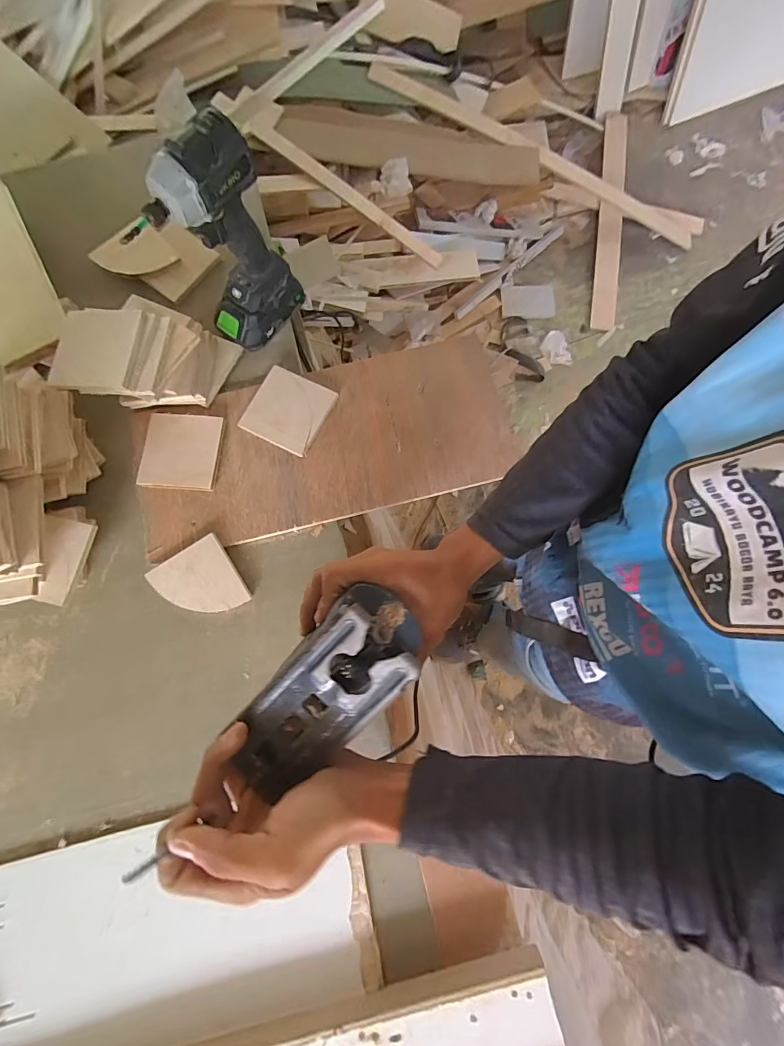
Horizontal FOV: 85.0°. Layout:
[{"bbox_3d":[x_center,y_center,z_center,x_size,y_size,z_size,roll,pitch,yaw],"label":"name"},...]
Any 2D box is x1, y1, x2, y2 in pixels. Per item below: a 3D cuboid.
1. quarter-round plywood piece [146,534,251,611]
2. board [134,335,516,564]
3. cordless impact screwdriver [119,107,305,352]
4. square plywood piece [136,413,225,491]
[{"bbox_3d":[-0.244,0.076,0.536,0.095,0.013,0.094,-32,79,-5],"label":"quarter-round plywood piece"},{"bbox_3d":[-0.090,-0.109,0.581,0.496,0.012,0.211,-14,81,-2],"label":"board"},{"bbox_3d":[-0.189,-0.316,0.503,0.071,0.222,0.139,40,83,6],"label":"cordless impact screwdriver"},{"bbox_3d":[-0.277,-0.096,0.566,0.094,0.009,0.100,6,77,-3],"label":"square plywood piece"}]

